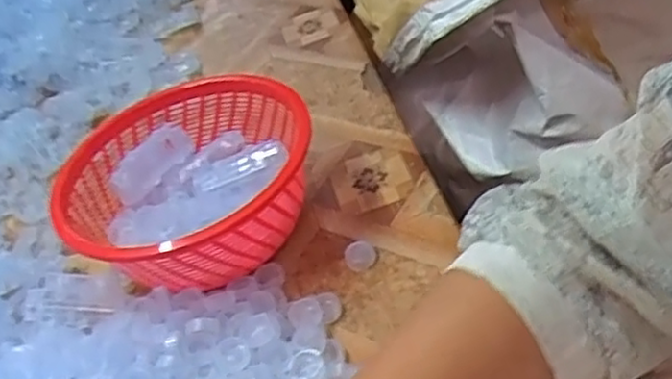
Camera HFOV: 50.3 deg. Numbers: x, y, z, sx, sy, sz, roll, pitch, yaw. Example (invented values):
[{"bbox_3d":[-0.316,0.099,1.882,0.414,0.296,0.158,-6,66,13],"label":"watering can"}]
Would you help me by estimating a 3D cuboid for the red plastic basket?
[{"bbox_3d":[-0.100,-0.005,0.506,0.173,0.064,0.178,-11,39,8],"label":"red plastic basket"}]

